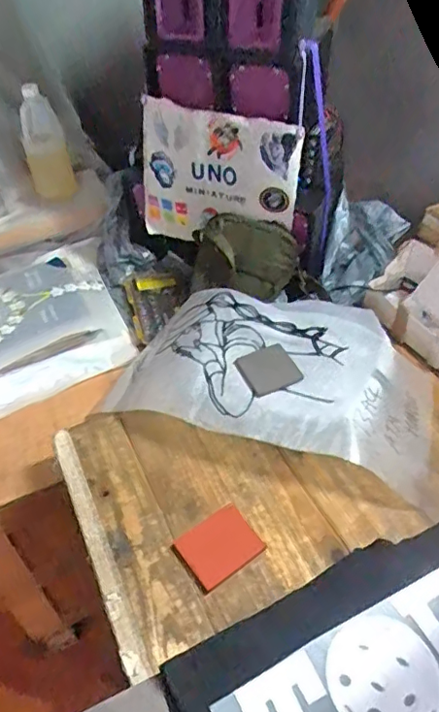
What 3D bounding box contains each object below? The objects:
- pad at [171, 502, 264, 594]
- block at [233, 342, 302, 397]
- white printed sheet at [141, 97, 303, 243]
[{"bbox_3d":[-0.001,0.237,0.676,0.093,0.014,0.075,-28,53,-23],"label":"pad"},{"bbox_3d":[0.072,0.021,0.807,0.078,0.009,0.077,-19,50,-17],"label":"block"},{"bbox_3d":[-0.007,-0.305,0.962,0.280,0.244,0.025,18,50,16],"label":"white printed sheet"}]

